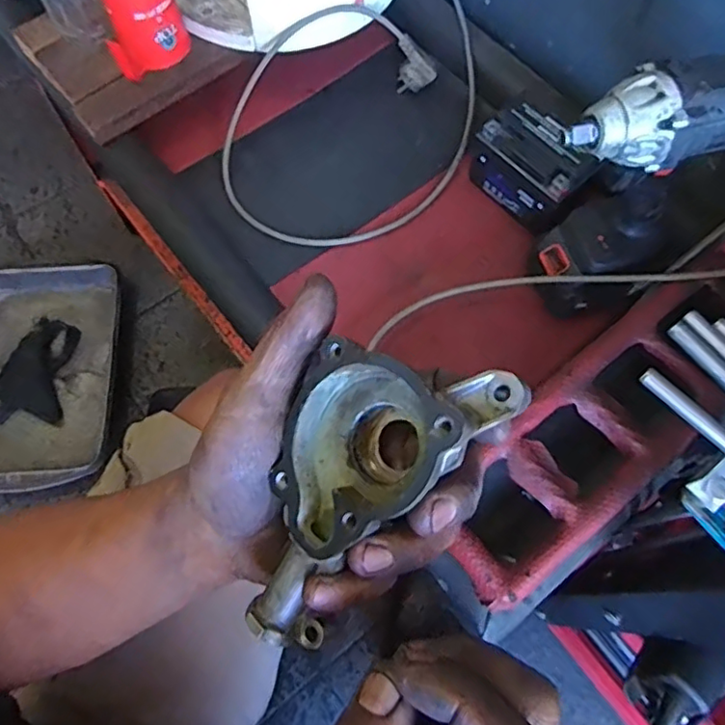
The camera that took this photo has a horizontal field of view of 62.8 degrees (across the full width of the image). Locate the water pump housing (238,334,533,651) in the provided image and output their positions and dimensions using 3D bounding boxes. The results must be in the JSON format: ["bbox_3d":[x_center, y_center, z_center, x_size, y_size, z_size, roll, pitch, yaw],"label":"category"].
[{"bbox_3d":[-0.001,0.047,0.244,0.066,0.045,0.136,40,106,28],"label":"water pump housing"}]

